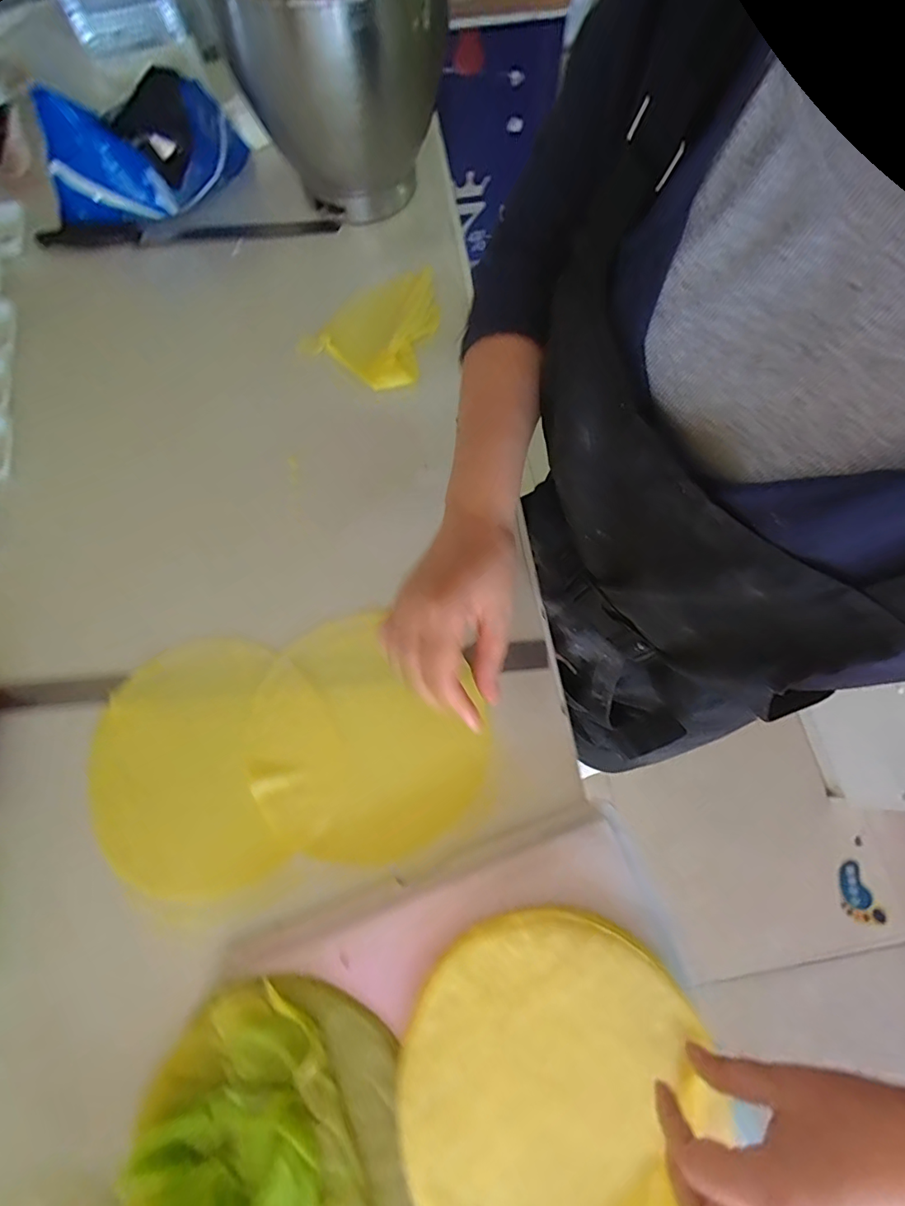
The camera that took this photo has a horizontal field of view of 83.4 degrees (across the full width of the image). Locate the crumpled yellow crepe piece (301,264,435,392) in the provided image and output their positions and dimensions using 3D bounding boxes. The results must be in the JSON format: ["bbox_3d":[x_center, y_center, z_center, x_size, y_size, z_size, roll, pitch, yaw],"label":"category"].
[{"bbox_3d":[-0.073,-0.316,0.576,0.127,0.016,0.156,34,75,11],"label":"crumpled yellow crepe piece"}]

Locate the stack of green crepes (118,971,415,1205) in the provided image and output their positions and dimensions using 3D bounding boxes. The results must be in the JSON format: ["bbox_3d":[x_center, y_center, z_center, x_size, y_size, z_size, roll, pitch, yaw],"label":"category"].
[{"bbox_3d":[-0.116,0.361,0.329,0.169,0.033,0.196,-10,72,-3],"label":"stack of green crepes"}]

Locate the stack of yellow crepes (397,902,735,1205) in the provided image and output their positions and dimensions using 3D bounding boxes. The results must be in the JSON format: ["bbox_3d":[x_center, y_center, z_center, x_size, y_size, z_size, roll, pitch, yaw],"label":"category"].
[{"bbox_3d":[0.067,0.321,0.332,0.198,0.009,0.206,27,74,9],"label":"stack of yellow crepes"}]

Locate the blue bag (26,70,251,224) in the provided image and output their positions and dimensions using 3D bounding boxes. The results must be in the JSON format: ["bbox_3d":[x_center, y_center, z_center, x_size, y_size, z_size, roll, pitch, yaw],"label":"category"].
[{"bbox_3d":[-0.358,-0.515,0.581,0.167,0.114,0.165,0,71,0],"label":"blue bag"}]

